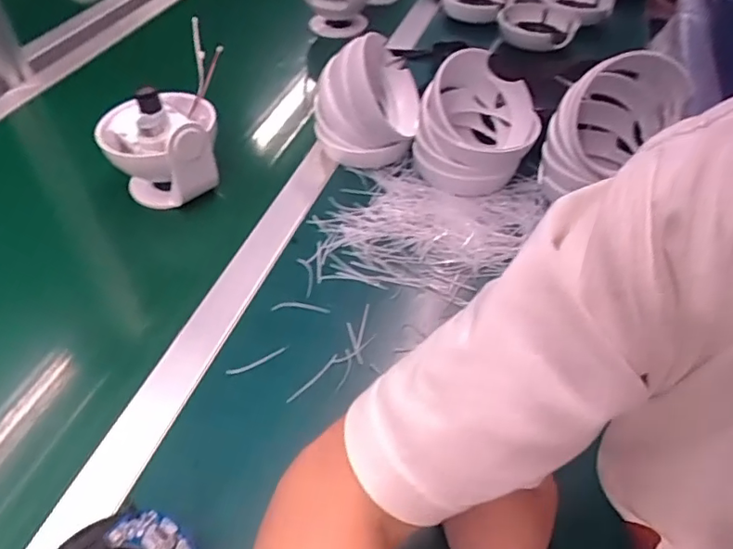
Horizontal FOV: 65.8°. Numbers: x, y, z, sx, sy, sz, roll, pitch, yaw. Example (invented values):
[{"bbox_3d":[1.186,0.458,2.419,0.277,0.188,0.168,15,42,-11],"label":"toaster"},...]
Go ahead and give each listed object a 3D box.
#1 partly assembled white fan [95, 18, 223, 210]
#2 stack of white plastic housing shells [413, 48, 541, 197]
[{"bbox_3d":[-0.213,-0.149,0.595,0.109,0.111,0.119,-1,45,-3],"label":"partly assembled white fan"},{"bbox_3d":[0.121,-0.166,0.616,0.127,0.107,0.125,8,45,6],"label":"stack of white plastic housing shells"}]

